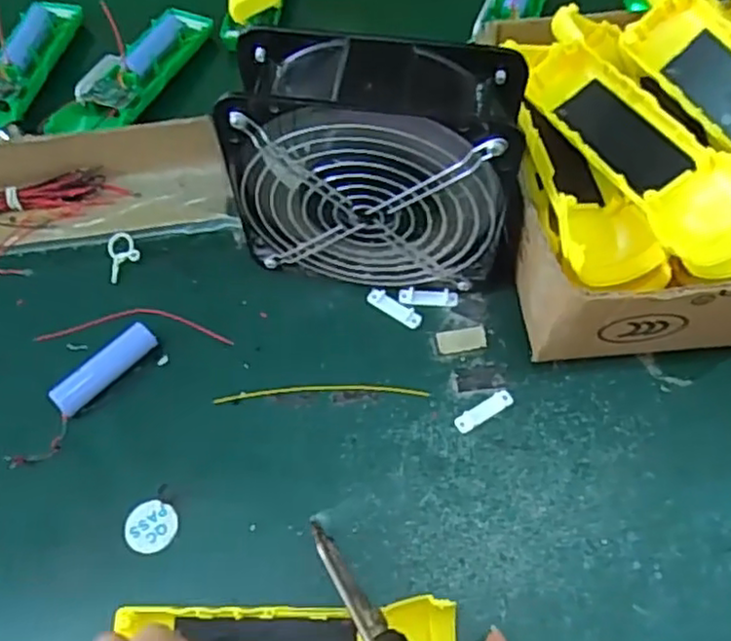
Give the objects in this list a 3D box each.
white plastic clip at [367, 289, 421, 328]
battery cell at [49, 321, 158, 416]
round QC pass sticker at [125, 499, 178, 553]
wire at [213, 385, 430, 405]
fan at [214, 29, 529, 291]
[{"bbox_3d":[0.019,-0.008,0.430,0.038,0.004,0.013,32,67,17],"label":"white plastic clip"},{"bbox_3d":[-0.154,0.029,0.404,0.017,0.017,0.066,41,69,20],"label":"battery cell"},{"bbox_3d":[-0.116,0.111,0.368,0.026,0.004,0.027,0,62,1],"label":"round QC pass sticker"},{"bbox_3d":[-0.026,0.042,0.403,0.124,0.004,0.010,-2,62,0],"label":"wire"},{"bbox_3d":[0.009,-0.082,0.391,0.160,0.149,0.067,7,62,4],"label":"fan"}]

